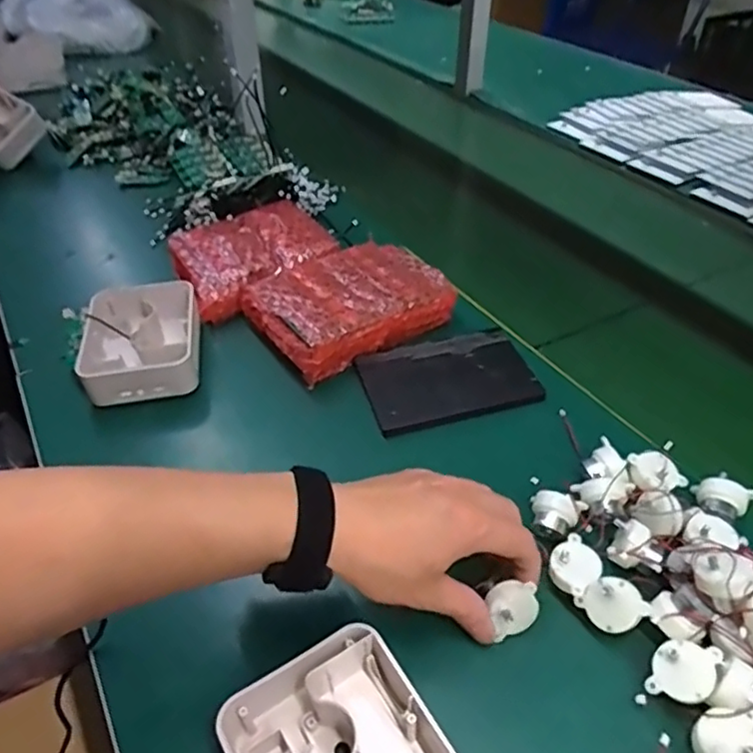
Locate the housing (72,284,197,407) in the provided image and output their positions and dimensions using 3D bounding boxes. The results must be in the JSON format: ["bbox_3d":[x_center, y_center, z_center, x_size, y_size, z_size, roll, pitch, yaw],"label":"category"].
[{"bbox_3d":[-0.224,-0.034,0.602,0.102,0.050,0.128,-9,42,-11],"label":"housing"}]

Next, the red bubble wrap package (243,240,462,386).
[{"bbox_3d":[-0.024,-0.075,0.631,0.182,0.040,0.132,-25,48,-26],"label":"red bubble wrap package"}]

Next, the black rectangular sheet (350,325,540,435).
[{"bbox_3d":[0.063,0.002,0.575,0.150,0.014,0.096,-10,43,-12],"label":"black rectangular sheet"}]

